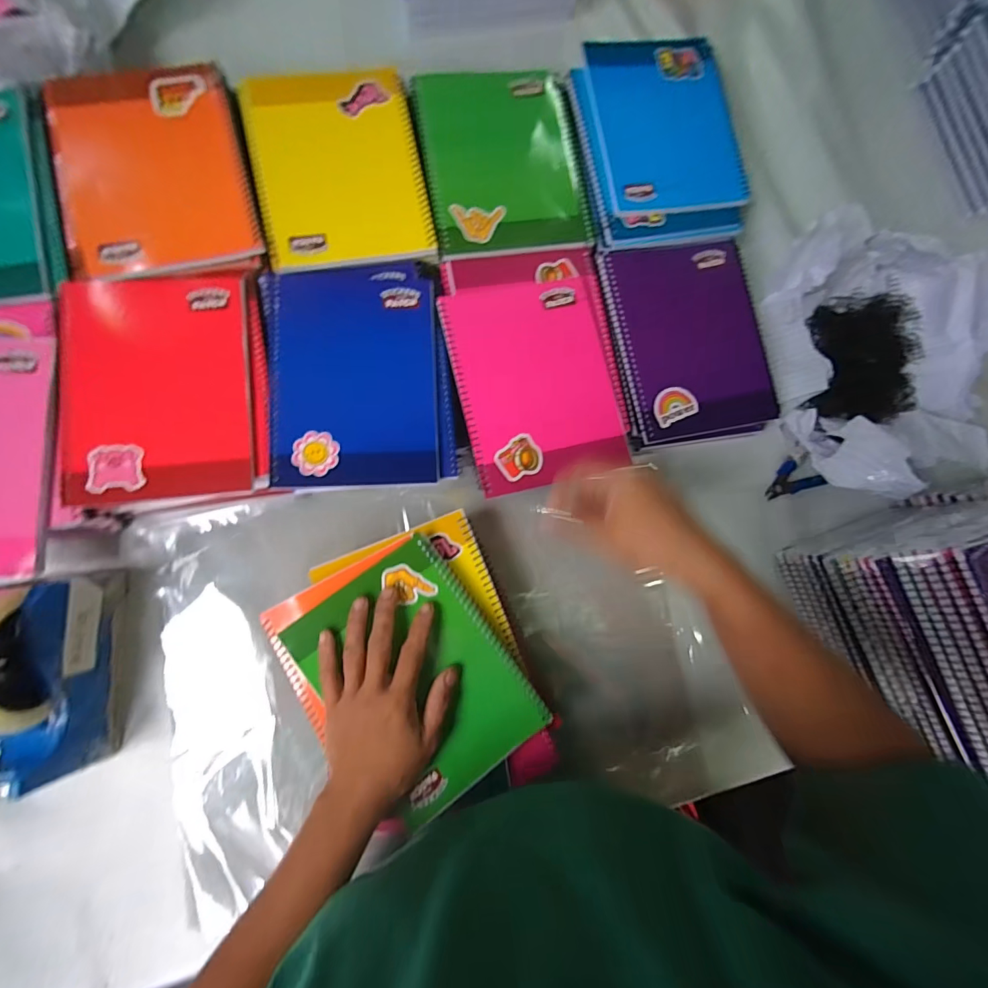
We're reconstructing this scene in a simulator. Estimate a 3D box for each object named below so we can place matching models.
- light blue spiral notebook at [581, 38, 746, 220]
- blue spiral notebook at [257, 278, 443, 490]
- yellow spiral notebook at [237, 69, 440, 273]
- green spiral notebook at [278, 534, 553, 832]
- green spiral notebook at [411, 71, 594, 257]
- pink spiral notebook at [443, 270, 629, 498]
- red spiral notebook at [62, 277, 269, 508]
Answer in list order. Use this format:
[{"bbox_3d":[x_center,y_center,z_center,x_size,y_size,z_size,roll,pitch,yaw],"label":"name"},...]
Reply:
[{"bbox_3d":[0.180,-0.397,0.470,0.146,0.017,0.206,-8,86,-7],"label":"light blue spiral notebook"},{"bbox_3d":[-0.129,-0.108,0.406,0.150,0.012,0.199,-2,86,-6],"label":"blue spiral notebook"},{"bbox_3d":[-0.151,-0.321,0.432,0.158,0.012,0.201,-12,87,-7],"label":"yellow spiral notebook"},{"bbox_3d":[-0.063,0.153,0.377,0.141,0.015,0.197,-35,90,-8],"label":"green spiral notebook"},{"bbox_3d":[0.012,-0.338,0.457,0.161,0.021,0.190,-10,86,-7],"label":"green spiral notebook"},{"bbox_3d":[0.042,-0.109,0.425,0.151,0.010,0.194,-13,87,-7],"label":"pink spiral notebook"},{"bbox_3d":[-0.286,-0.094,0.384,0.162,0.011,0.194,-6,86,-7],"label":"red spiral notebook"}]

